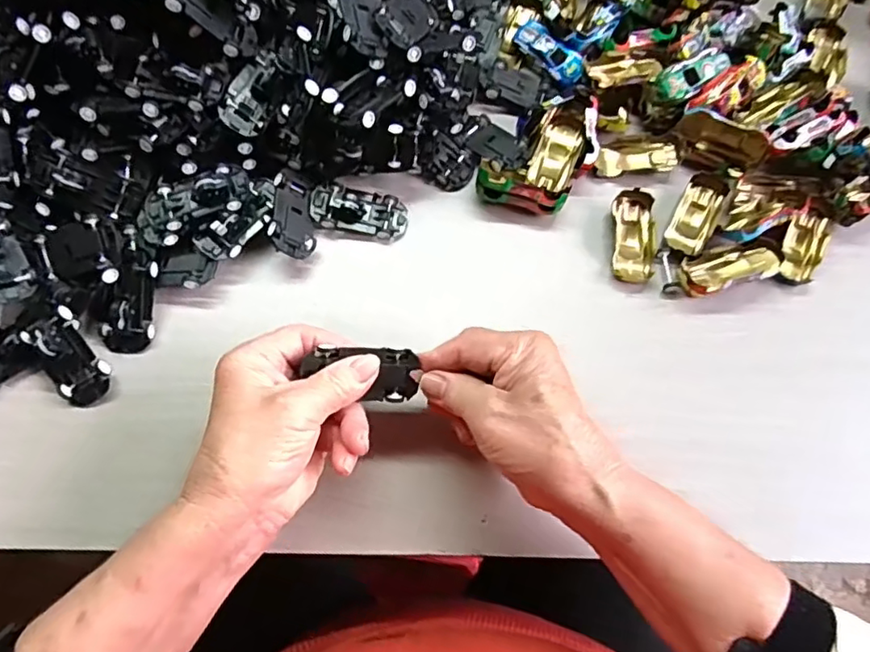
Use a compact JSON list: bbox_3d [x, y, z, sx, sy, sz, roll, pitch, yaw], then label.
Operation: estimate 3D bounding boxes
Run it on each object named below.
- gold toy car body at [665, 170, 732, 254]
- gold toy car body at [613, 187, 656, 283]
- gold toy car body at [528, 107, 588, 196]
[{"bbox_3d":[0.188,-0.080,0.426,0.029,0.017,0.061,26,84,7],"label":"gold toy car body"},{"bbox_3d":[0.140,-0.063,0.415,0.029,0.018,0.062,4,70,-1],"label":"gold toy car body"},{"bbox_3d":[0.089,-0.126,0.430,0.031,0.020,0.066,21,71,5],"label":"gold toy car body"}]

